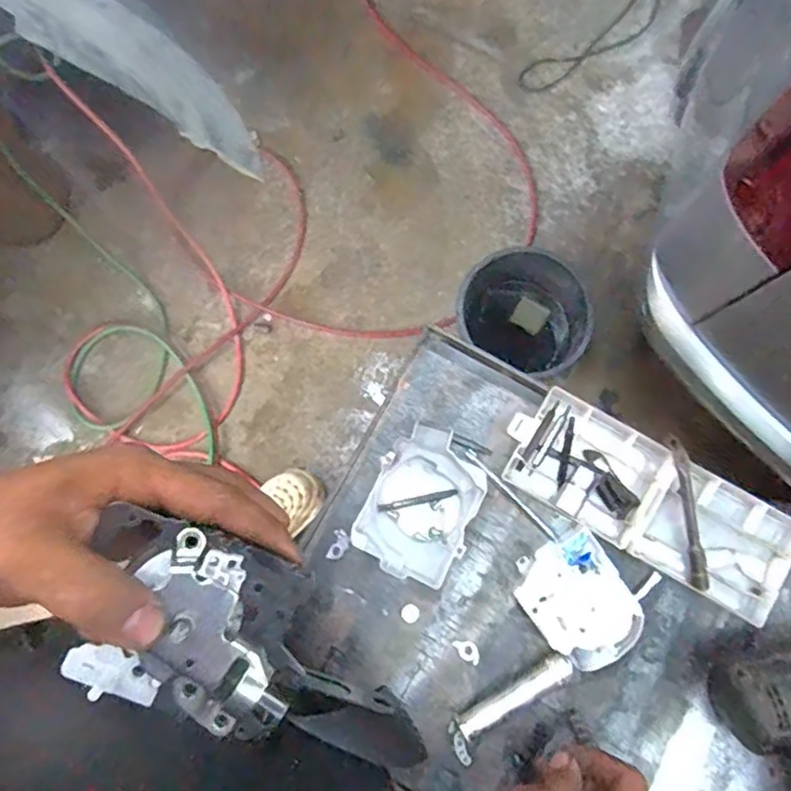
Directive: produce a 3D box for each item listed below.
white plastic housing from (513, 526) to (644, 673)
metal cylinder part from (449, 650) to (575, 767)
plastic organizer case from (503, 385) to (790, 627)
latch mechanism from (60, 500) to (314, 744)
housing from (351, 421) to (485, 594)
[{"bbox_3d":[0.136,0.154,0.471,0.071,0.020,0.090,-33,77,-7],"label":"white plastic housing"},{"bbox_3d":[0.084,0.226,0.467,0.105,0.015,0.028,-36,78,-7],"label":"metal cylinder part"},{"bbox_3d":[0.198,0.081,0.498,0.225,0.028,0.088,28,78,8],"label":"plastic organizer case"},{"bbox_3d":[-0.088,0.100,0.277,0.097,0.038,0.078,19,77,6],"label":"latch mechanism"},{"bbox_3d":[0.021,0.083,0.494,0.080,0.030,0.111,23,77,7],"label":"housing"}]

